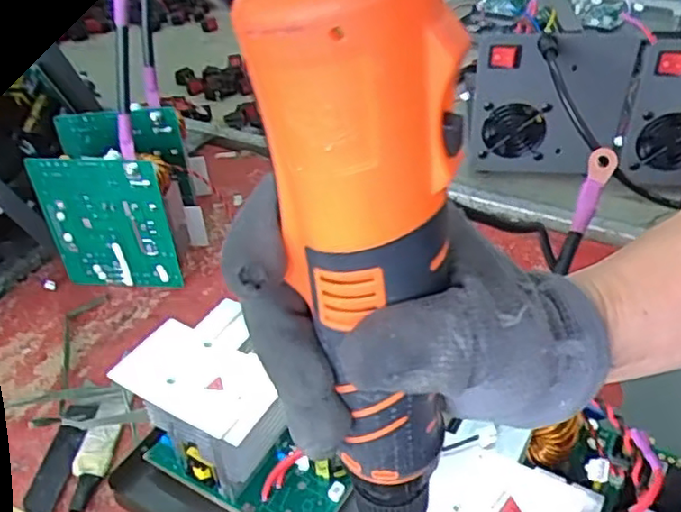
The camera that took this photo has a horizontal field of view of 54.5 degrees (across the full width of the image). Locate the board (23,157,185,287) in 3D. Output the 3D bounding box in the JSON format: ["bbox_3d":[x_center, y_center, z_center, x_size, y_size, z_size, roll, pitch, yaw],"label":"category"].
[{"bbox_3d":[-0.224,-0.028,0.637,0.123,0.147,0.012,2,40,7],"label":"board"}]

